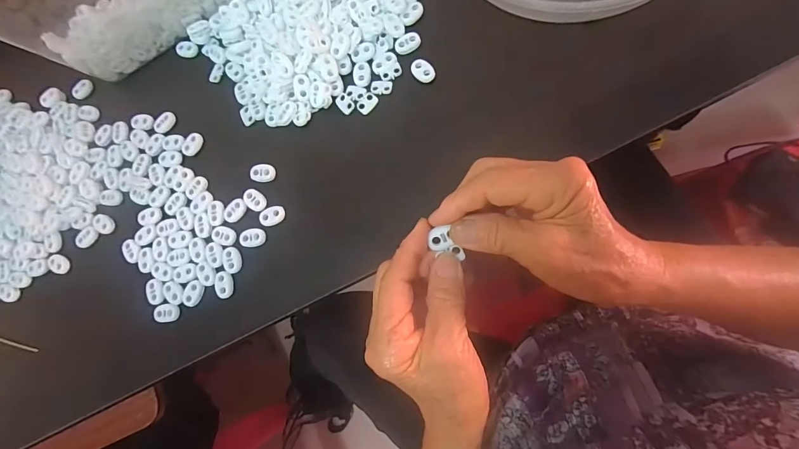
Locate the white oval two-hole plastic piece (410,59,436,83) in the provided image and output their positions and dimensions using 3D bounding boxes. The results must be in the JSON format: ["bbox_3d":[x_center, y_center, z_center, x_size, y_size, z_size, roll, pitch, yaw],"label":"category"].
[{"bbox_3d":[0.020,-0.129,0.315,0.016,0.004,0.023,-36,75,3],"label":"white oval two-hole plastic piece"}]

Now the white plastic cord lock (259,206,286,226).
[{"bbox_3d":[-0.107,-0.007,0.315,0.020,0.004,0.015,-11,78,9],"label":"white plastic cord lock"}]

